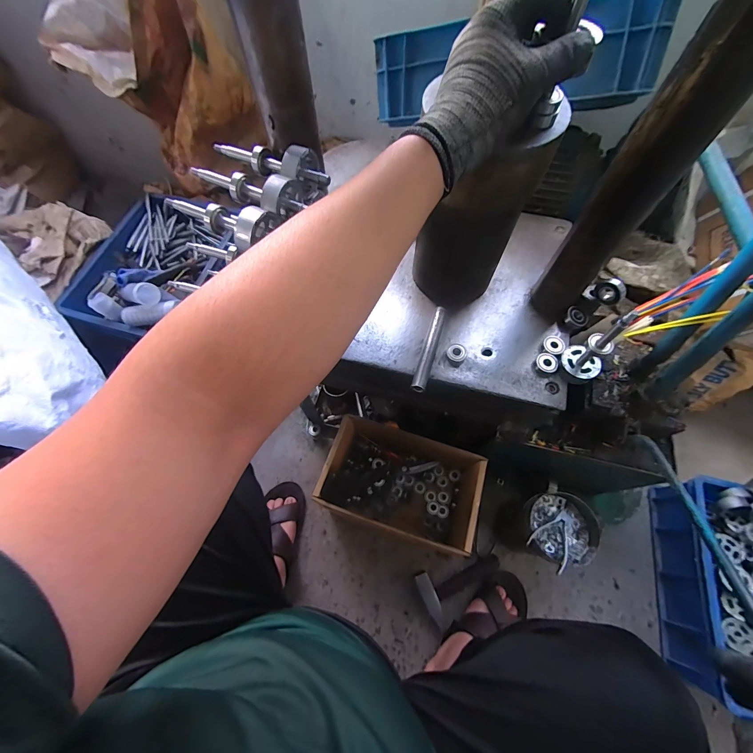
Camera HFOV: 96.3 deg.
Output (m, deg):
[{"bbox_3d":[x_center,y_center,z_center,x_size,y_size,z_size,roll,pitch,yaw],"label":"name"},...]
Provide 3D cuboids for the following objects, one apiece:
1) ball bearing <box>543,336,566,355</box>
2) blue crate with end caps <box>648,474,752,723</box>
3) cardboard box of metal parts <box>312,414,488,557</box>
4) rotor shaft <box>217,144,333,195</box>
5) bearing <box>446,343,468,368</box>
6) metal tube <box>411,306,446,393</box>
[{"bbox_3d":[0.264,-0.046,0.501,0.030,0.007,0.028,33,83,28],"label":"ball bearing"},{"bbox_3d":[0.790,0.426,0.663,0.309,0.235,0.389,10,66,5],"label":"blue crate with end caps"},{"bbox_3d":[0.057,0.235,0.762,0.309,0.200,0.206,17,66,8],"label":"cardboard box of metal parts"},{"bbox_3d":[-0.133,-0.270,0.411,0.147,0.040,0.048,32,69,14],"label":"rotor shaft"},{"bbox_3d":[0.119,-0.032,0.501,0.028,0.013,0.032,21,67,10],"label":"bearing"},{"bbox_3d":[0.079,-0.043,0.498,0.020,0.013,0.142,16,66,8],"label":"metal tube"}]

